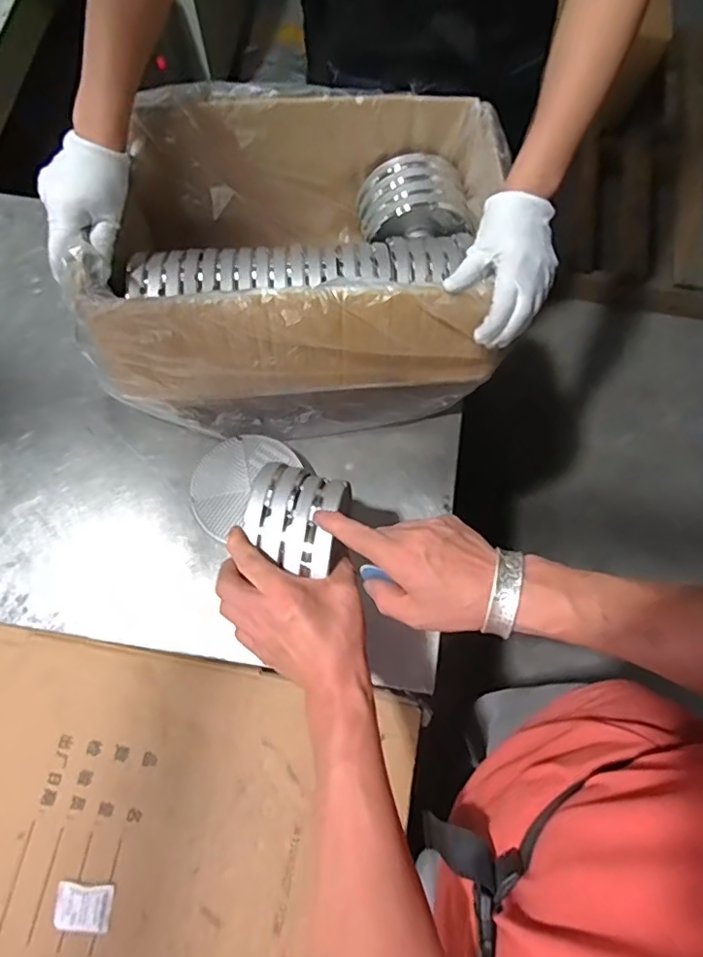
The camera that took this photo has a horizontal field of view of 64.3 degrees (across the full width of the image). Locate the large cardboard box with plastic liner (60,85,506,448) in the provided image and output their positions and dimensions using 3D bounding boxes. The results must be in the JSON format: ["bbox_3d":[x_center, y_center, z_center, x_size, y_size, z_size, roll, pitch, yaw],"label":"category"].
[{"bbox_3d":[-0.062,-0.245,0.670,0.456,0.195,0.331,2,73,-2],"label":"large cardboard box with plastic liner"}]

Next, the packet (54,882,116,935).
[{"bbox_3d":[-0.282,0.450,0.586,0.058,0.011,0.042,5,73,-1],"label":"packet"}]

